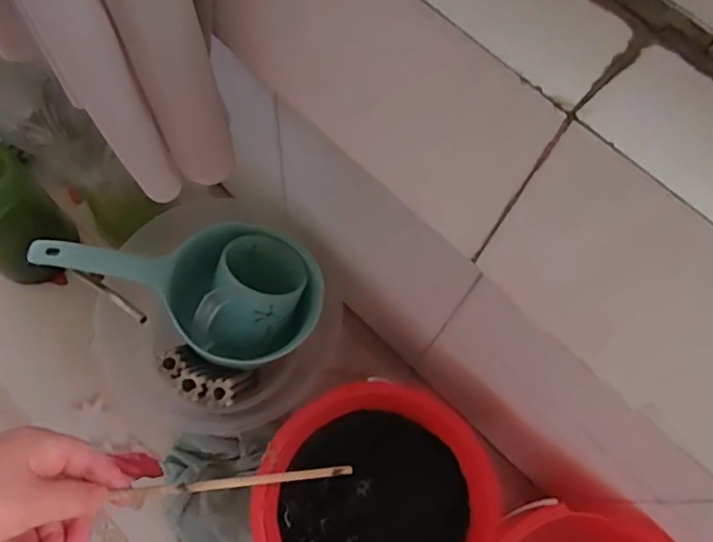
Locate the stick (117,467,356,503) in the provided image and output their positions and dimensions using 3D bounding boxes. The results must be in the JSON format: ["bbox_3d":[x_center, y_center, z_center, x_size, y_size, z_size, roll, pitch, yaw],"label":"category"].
[{"bbox_3d":[-0.080,0.147,0.418,0.160,0.010,0.008,1,69,-23],"label":"stick"}]

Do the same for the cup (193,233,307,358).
[{"bbox_3d":[-0.105,0.025,0.569,0.105,0.094,0.079,0,44,-26],"label":"cup"}]

